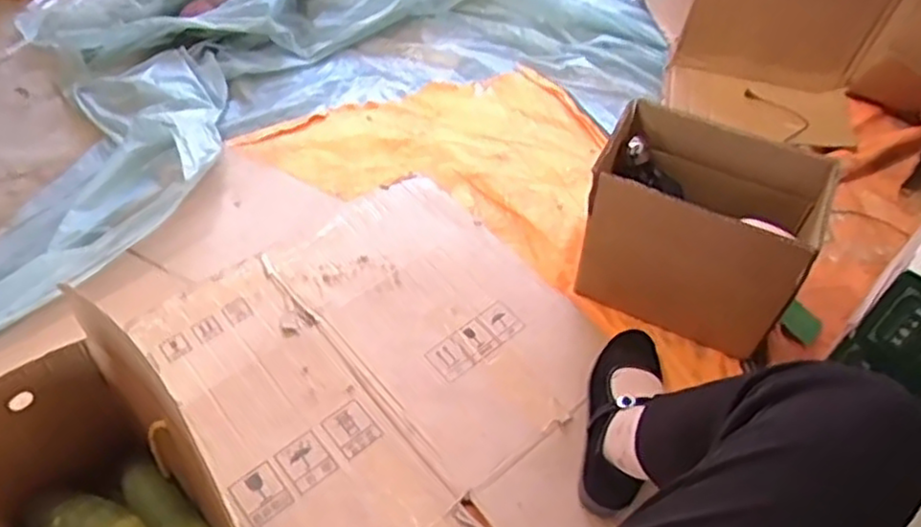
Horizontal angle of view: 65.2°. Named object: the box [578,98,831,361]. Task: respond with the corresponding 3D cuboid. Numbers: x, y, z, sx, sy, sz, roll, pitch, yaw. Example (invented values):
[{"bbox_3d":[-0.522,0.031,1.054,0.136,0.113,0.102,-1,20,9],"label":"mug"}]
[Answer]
[{"bbox_3d":[0.310,-0.040,0.944,0.275,0.260,0.178,23,55,14],"label":"box"}]

